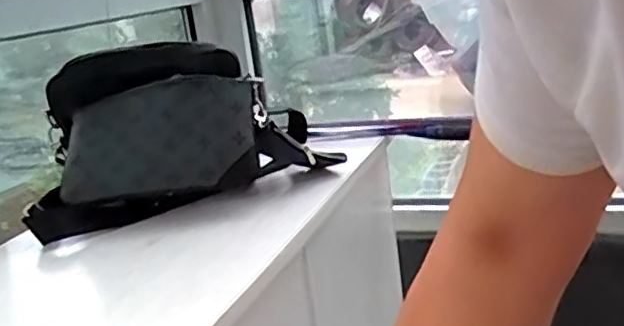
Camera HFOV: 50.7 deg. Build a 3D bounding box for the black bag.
[{"bbox_3d":[-0.164,-0.039,0.822,0.365,0.196,0.149,-11,16,-10],"label":"black bag"}]

